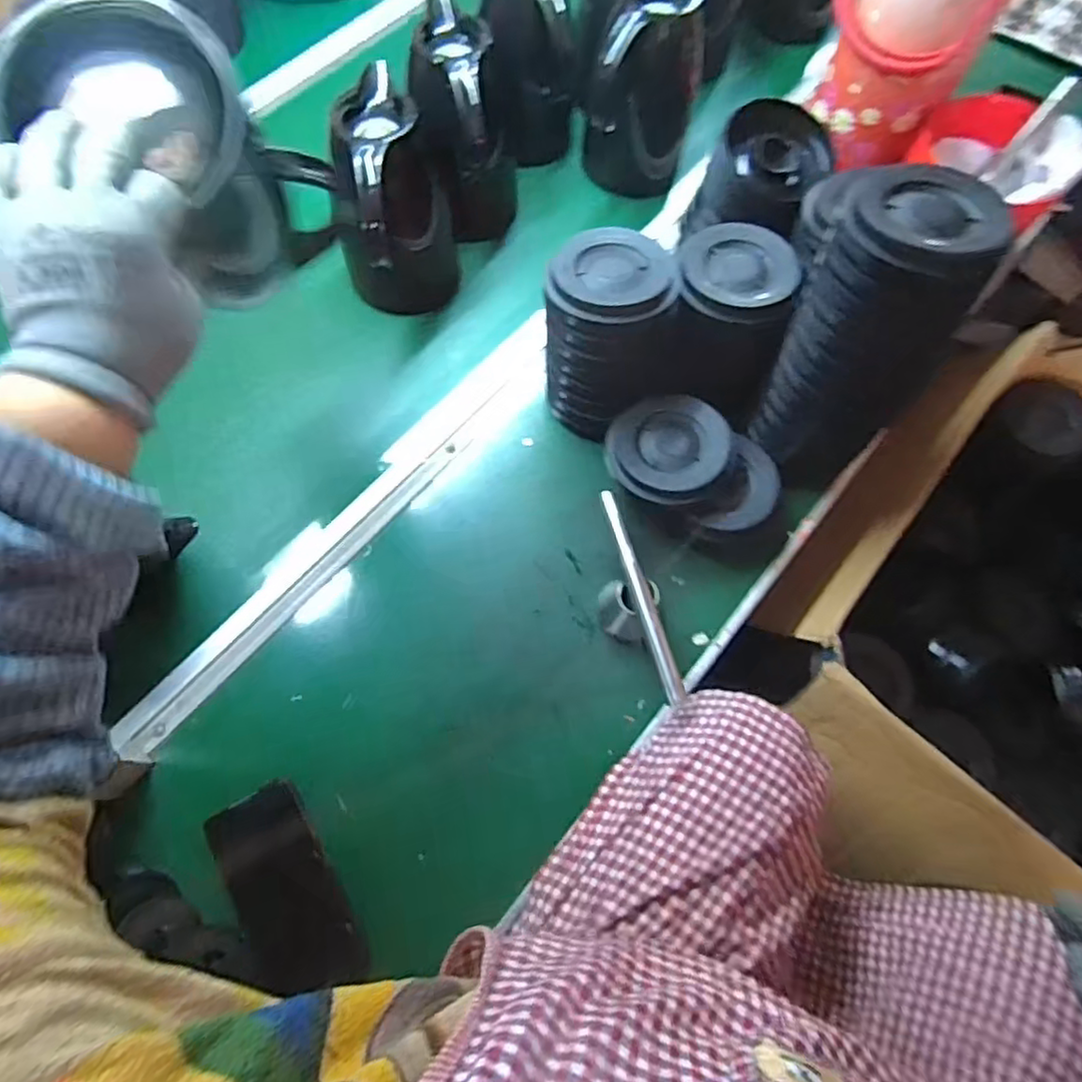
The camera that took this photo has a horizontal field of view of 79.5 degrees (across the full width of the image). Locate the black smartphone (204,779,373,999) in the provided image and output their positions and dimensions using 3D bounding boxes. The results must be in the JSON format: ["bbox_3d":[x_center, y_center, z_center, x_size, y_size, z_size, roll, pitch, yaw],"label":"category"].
[{"bbox_3d":[-0.205,0.281,0.523,0.075,0.007,0.163,-28,66,-21],"label":"black smartphone"}]

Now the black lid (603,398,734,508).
[{"bbox_3d":[0.123,-0.091,0.636,0.112,0.033,0.100,17,69,5],"label":"black lid"}]

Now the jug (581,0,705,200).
[{"bbox_3d":[0.115,-0.536,0.764,0.120,0.204,0.124,0,69,-1],"label":"jug"}]

